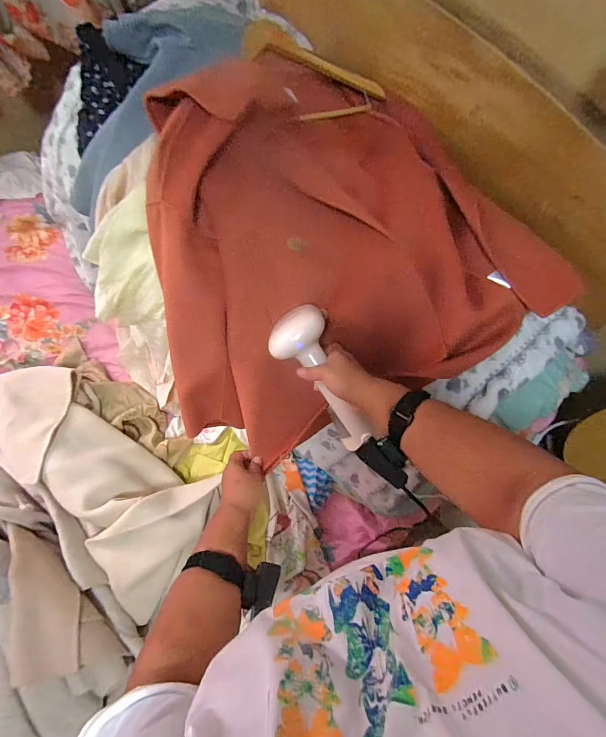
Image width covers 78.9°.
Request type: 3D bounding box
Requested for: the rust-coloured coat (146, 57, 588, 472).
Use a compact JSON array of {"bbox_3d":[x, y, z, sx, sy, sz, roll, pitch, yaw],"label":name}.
[{"bbox_3d":[0.012,-0.188,0.625,0.552,0.239,0.563,-17,75,-5],"label":"rust-coloured coat"}]

